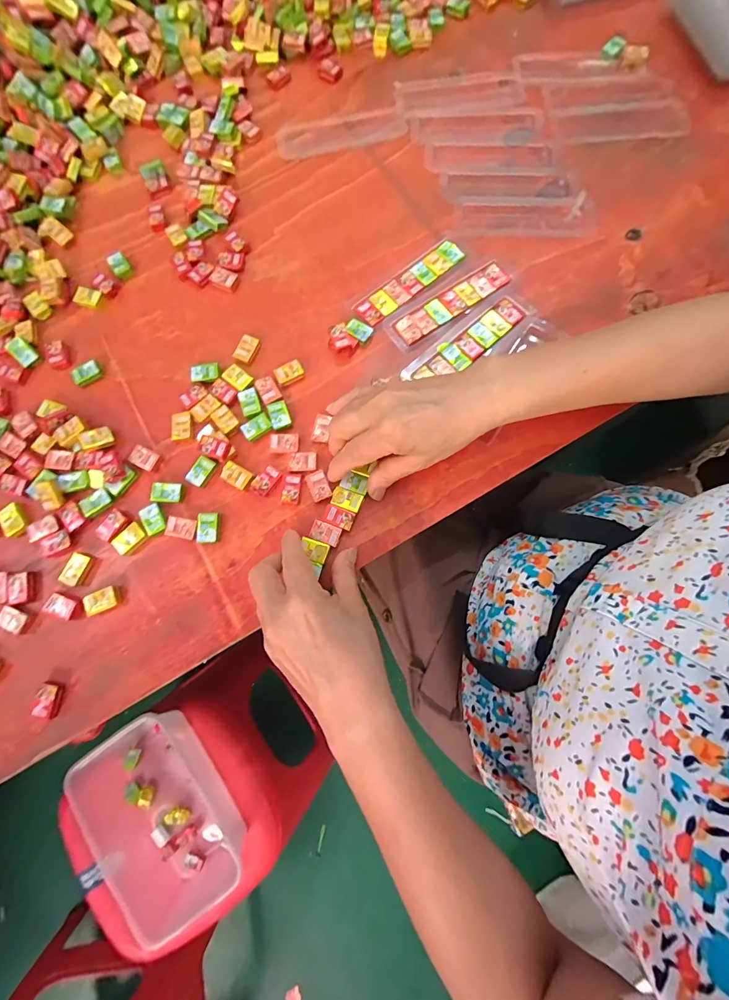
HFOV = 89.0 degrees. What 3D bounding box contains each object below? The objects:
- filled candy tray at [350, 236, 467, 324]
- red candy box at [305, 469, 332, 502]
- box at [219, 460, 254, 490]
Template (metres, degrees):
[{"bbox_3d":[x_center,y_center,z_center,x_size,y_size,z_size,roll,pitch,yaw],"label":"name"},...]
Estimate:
[{"bbox_3d":[0.044,-0.214,0.363,0.121,0.008,0.031,-40,80,-6],"label":"filled candy tray"},{"bbox_3d":[-0.040,-0.013,0.321,0.017,0.004,0.026,-23,79,-3],"label":"red candy box"},{"bbox_3d":[-0.113,-0.021,0.327,0.027,0.008,0.018,29,81,7],"label":"box"}]

